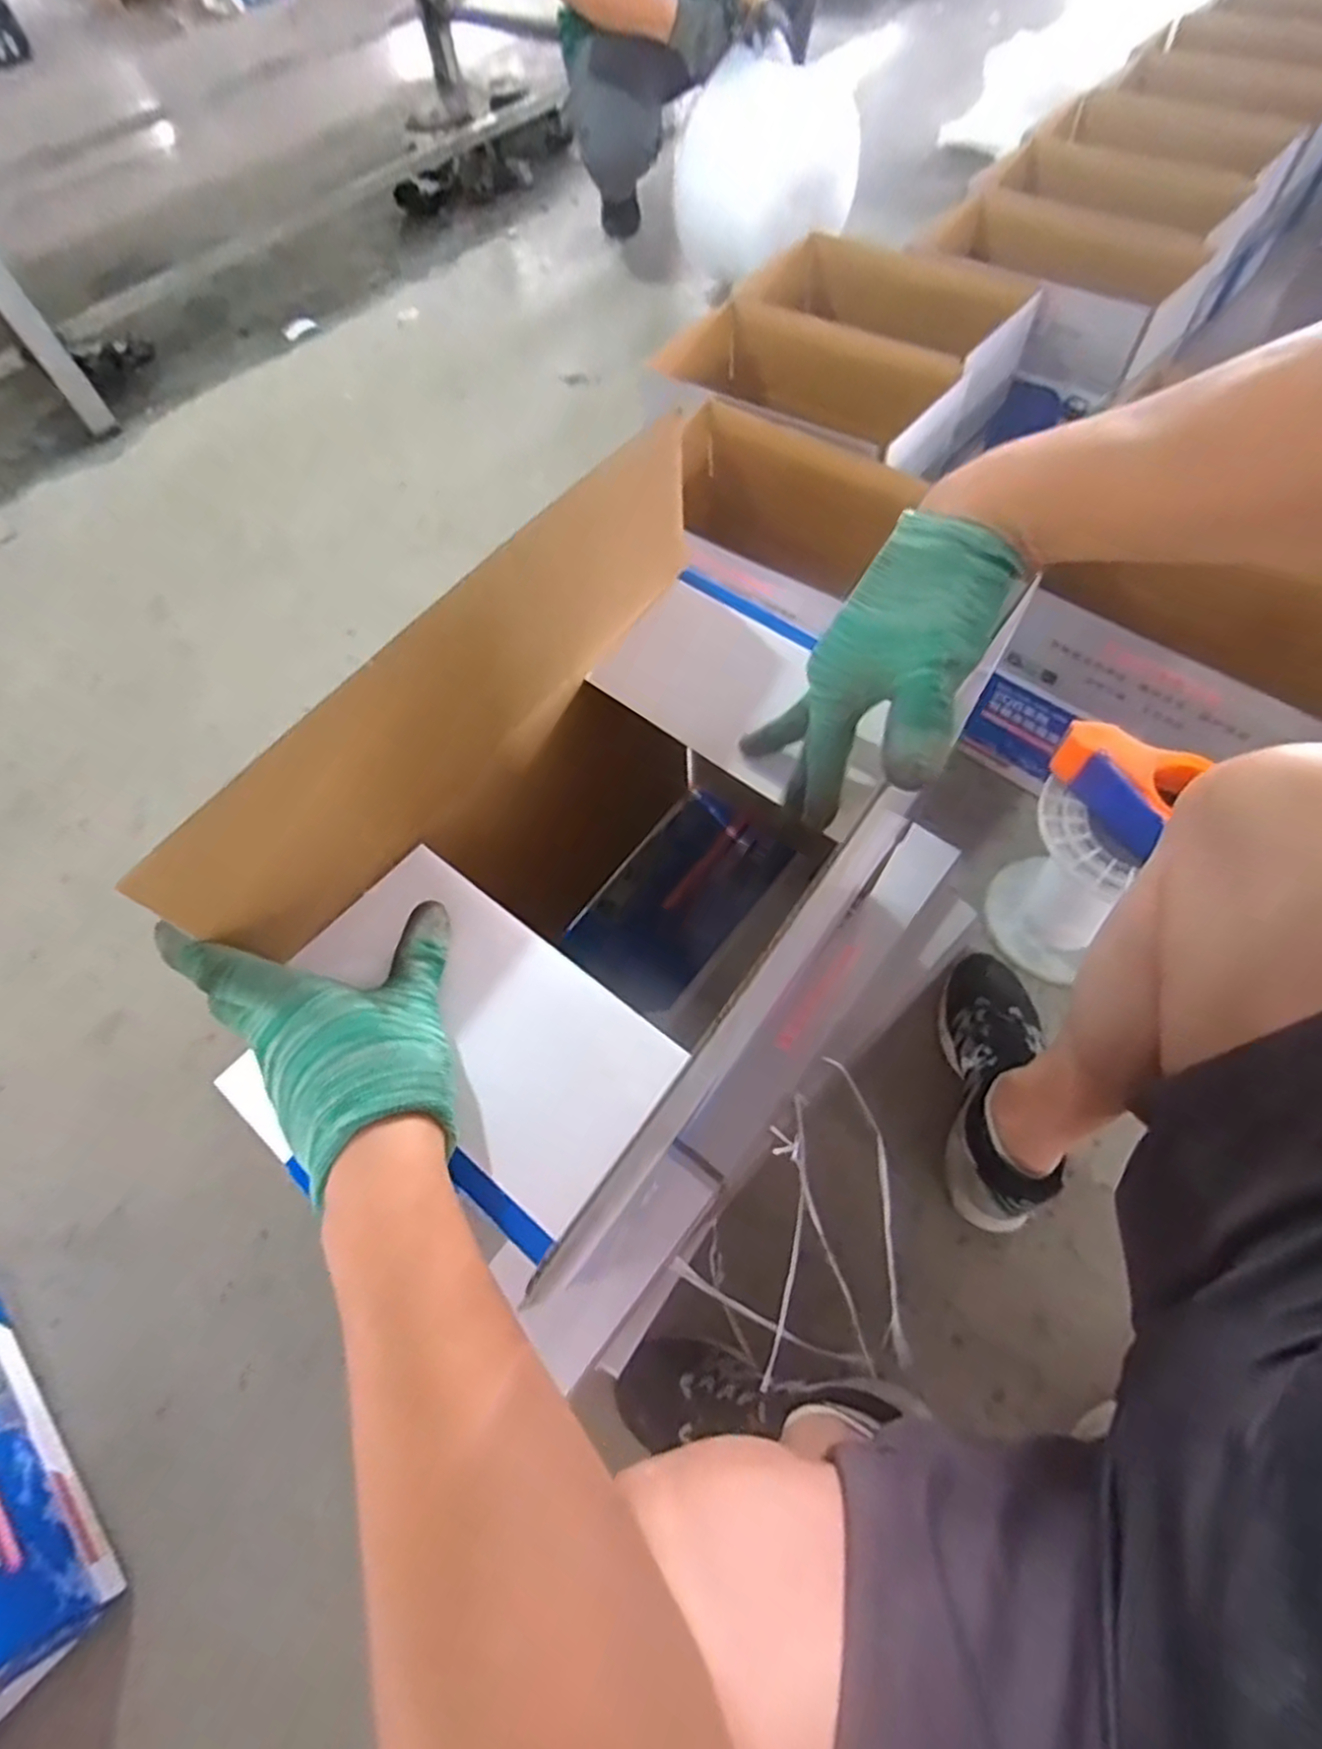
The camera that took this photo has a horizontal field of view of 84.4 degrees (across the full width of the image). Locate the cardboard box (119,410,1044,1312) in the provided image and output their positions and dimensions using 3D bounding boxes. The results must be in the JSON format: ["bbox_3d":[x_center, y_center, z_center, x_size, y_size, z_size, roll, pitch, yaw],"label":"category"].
[{"bbox_3d":[-0.026,0.014,0.523,0.236,0.410,0.388,32,68,18],"label":"cardboard box"}]

